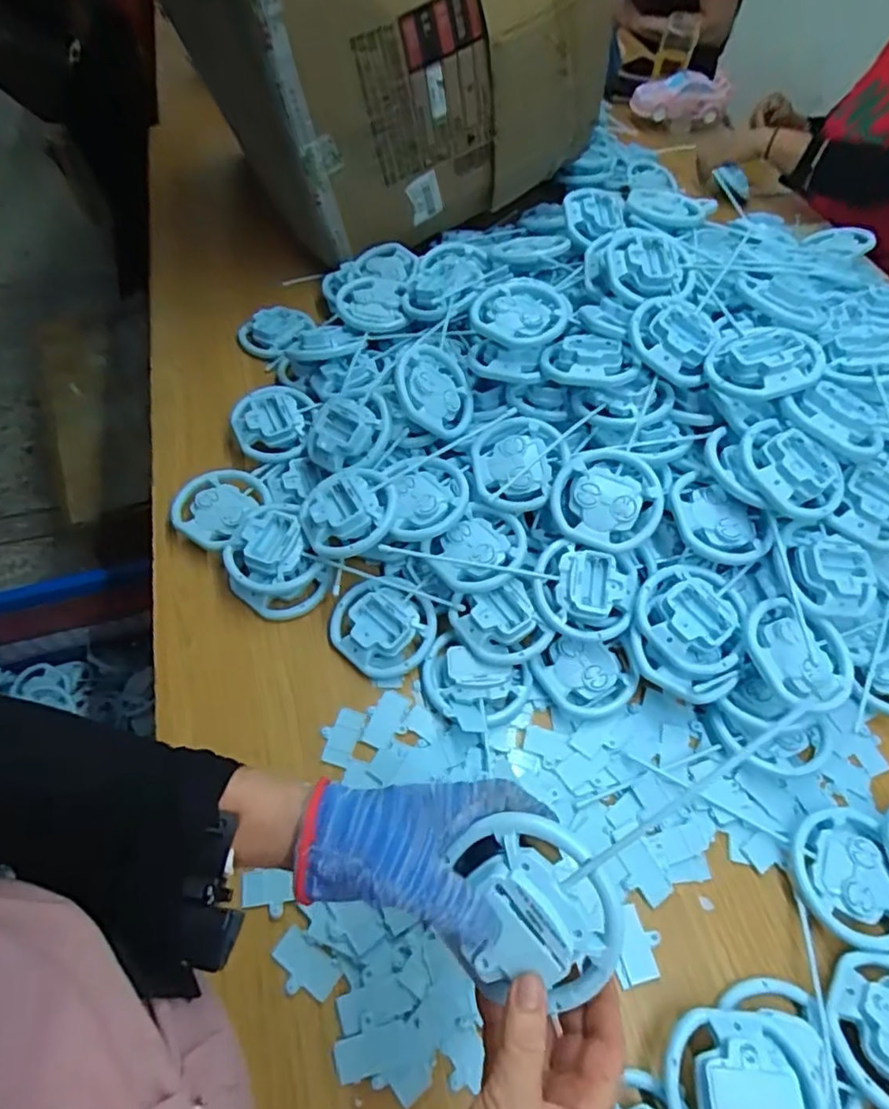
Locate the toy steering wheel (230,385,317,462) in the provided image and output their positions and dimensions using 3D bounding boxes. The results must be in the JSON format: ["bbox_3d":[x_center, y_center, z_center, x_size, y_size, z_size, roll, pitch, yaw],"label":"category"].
[{"bbox_3d":[-0.194,-0.156,0.704,0.082,0.027,0.094,14,57,5],"label":"toy steering wheel"}]

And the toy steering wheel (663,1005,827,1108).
[{"bbox_3d":[0.200,0.362,0.407,0.100,0.033,0.095,2,57,-3],"label":"toy steering wheel"}]

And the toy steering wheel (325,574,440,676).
[{"bbox_3d":[-0.060,0.071,0.604,0.096,0.032,0.095,2,57,-3],"label":"toy steering wheel"}]

